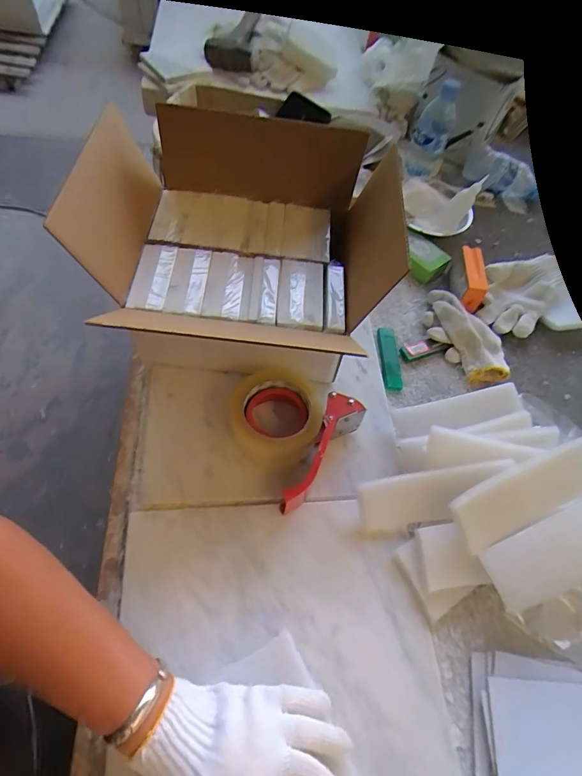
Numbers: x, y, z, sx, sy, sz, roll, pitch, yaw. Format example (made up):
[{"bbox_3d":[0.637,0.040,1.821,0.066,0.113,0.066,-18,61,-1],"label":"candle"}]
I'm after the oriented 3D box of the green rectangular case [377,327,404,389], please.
[{"bbox_3d":[0.139,-0.043,0.607,0.028,0.007,0.103,3,61,-7],"label":"green rectangular case"}]

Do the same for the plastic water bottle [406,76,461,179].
[{"bbox_3d":[0.256,-0.471,0.796,0.072,0.161,0.066,27,61,6],"label":"plastic water bottle"}]

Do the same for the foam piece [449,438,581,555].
[{"bbox_3d":[0.253,0.113,0.456,0.165,0.013,0.065,-22,94,-7],"label":"foam piece"}]

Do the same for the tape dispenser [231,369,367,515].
[{"bbox_3d":[-0.009,0.043,0.501,0.144,0.060,0.135,39,62,15],"label":"tape dispenser"}]

